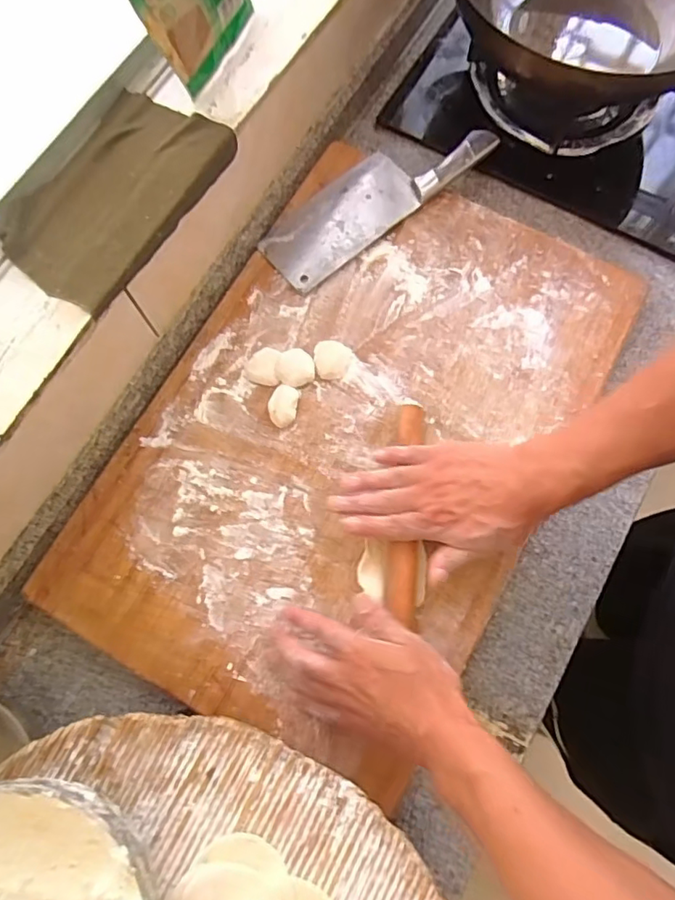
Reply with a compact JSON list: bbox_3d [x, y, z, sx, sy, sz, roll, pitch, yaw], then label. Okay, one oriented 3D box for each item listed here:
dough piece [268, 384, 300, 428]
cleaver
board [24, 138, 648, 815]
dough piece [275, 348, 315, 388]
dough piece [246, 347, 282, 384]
[{"bbox_3d":[-0.055,-0.045,0.559,0.029,0.010,0.043,6,76,4],"label":"dough piece"},{"bbox_3d":[0.041,-0.286,0.613,0.272,0.018,0.090,-39,77,-7],"label":"cleaver"},{"bbox_3d":[0.018,-0.019,0.559,0.378,0.025,0.573,29,78,7],"label":"board"},{"bbox_3d":[-0.043,-0.085,0.567,0.039,0.011,0.040,0,75,3],"label":"dough piece"},{"bbox_3d":[-0.077,-0.086,0.569,0.036,0.014,0.039,2,75,3],"label":"dough piece"}]

